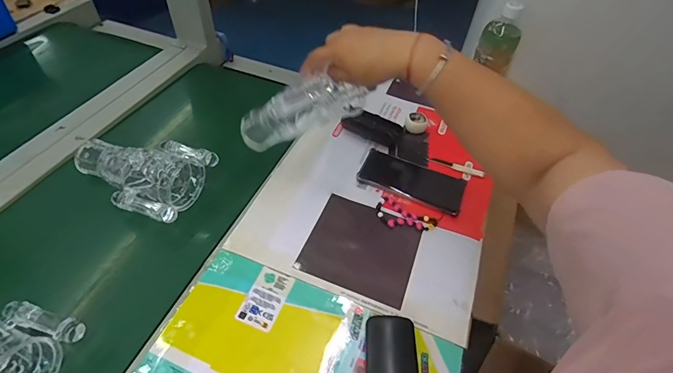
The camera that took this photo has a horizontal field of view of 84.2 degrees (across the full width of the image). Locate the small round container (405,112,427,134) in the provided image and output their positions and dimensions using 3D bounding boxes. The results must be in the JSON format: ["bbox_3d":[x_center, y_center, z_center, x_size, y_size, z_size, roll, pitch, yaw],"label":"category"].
[{"bbox_3d":[0.147,-0.120,0.688,0.037,0.024,0.036,14,48,6],"label":"small round container"}]

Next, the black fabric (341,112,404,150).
[{"bbox_3d":[0.065,-0.107,0.669,0.102,0.030,0.044,22,50,14],"label":"black fabric"}]

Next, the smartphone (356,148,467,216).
[{"bbox_3d":[0.122,-0.015,0.600,0.163,0.014,0.078,22,50,14],"label":"smartphone"}]

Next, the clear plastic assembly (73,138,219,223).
[{"bbox_3d":[-0.288,-0.022,0.538,0.183,0.047,0.113,15,49,7],"label":"clear plastic assembly"}]

